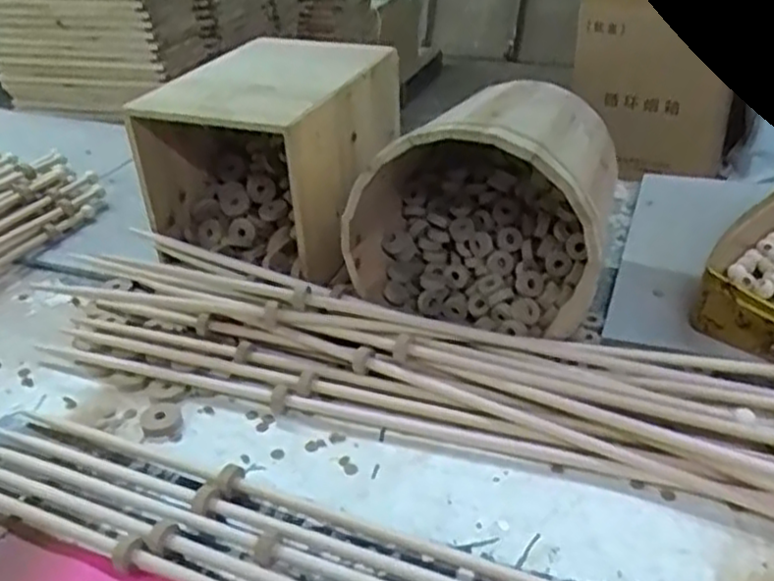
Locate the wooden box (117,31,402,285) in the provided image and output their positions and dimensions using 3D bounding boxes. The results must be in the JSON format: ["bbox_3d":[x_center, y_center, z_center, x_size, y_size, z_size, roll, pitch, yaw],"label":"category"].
[{"bbox_3d":[-0.132,-0.166,0.840,0.205,0.197,0.266,10,36,21],"label":"wooden box"}]

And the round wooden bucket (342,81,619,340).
[{"bbox_3d":[0.095,-0.093,0.699,0.221,0.191,0.218,7,35,17],"label":"round wooden bucket"}]

